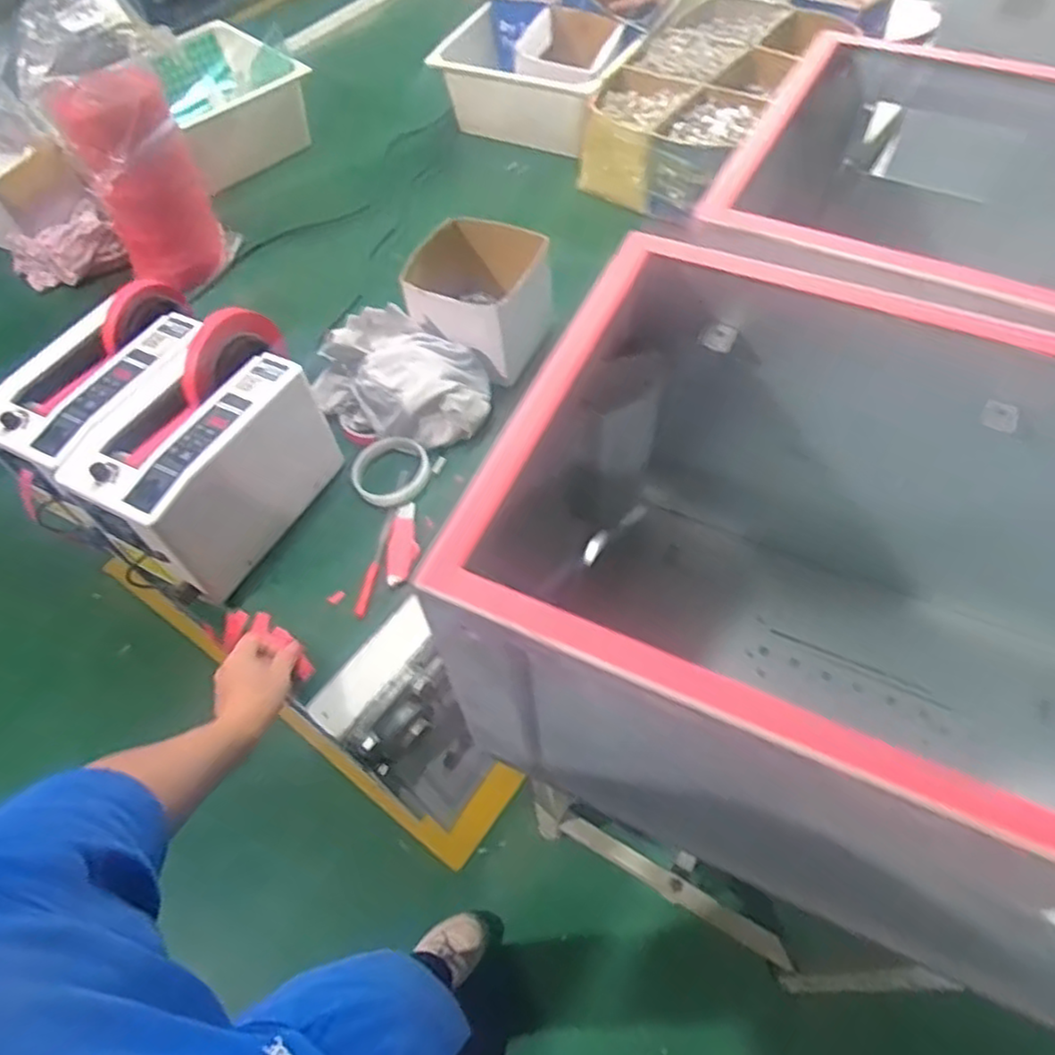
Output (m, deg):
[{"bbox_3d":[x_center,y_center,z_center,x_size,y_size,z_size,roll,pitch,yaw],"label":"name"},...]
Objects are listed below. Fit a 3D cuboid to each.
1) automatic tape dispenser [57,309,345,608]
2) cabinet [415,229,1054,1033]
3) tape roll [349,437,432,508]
[{"bbox_3d":[-0.307,-0.075,0.718,0.155,0.155,0.248,32,65,22],"label":"automatic tape dispenser"},{"bbox_3d":[0.279,0.056,0.506,0.554,0.328,0.396,19,61,15],"label":"cabinet"},{"bbox_3d":[-0.153,-0.063,0.783,0.086,0.018,0.081,-2,58,3],"label":"tape roll"}]

